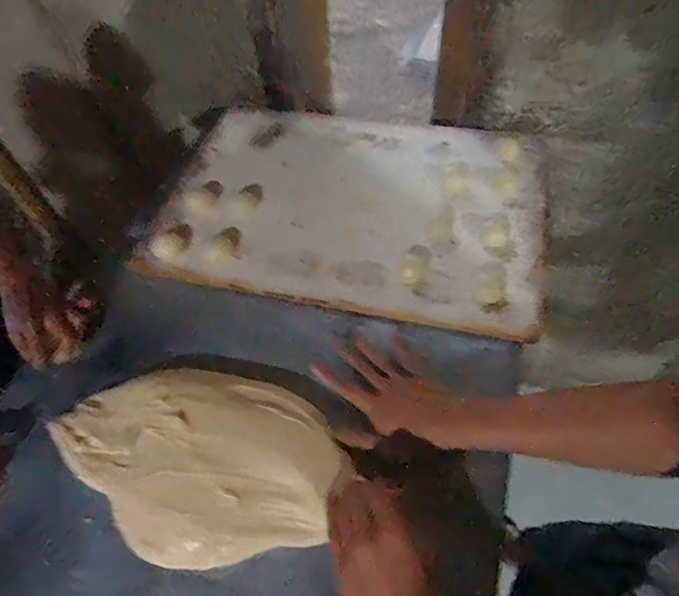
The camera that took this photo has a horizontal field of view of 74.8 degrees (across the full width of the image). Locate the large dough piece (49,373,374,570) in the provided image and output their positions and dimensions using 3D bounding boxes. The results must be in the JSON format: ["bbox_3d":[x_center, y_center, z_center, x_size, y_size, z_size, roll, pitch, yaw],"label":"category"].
[{"bbox_3d":[-0.165,0.172,0.492,0.327,0.029,0.198,9,57,10],"label":"large dough piece"}]

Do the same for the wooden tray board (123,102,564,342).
[{"bbox_3d":[0.024,-0.173,0.749,0.618,0.042,0.442,10,57,11],"label":"wooden tray board"}]

